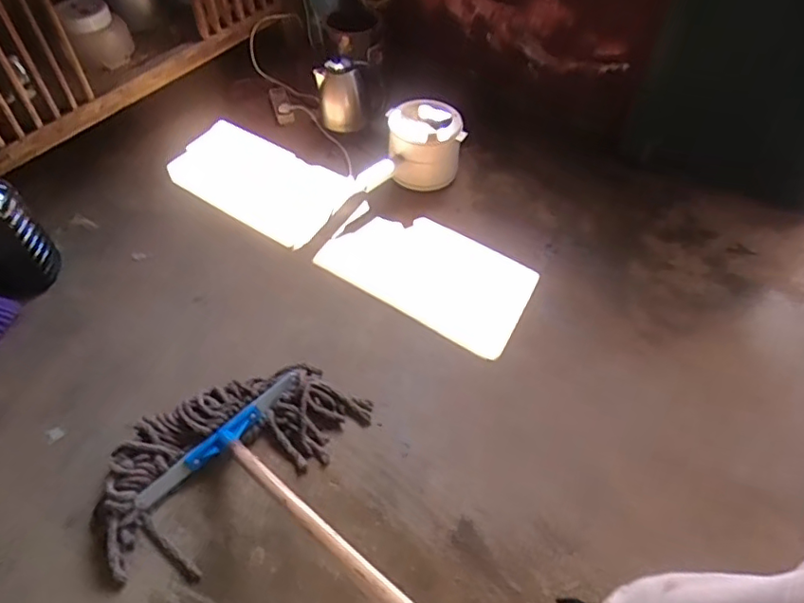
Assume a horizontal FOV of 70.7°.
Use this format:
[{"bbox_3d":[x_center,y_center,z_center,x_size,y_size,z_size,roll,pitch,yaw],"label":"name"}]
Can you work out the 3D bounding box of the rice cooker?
[{"bbox_3d":[0.062,-0.426,1.568,0.202,0.178,0.170,3,51,1],"label":"rice cooker"}]

